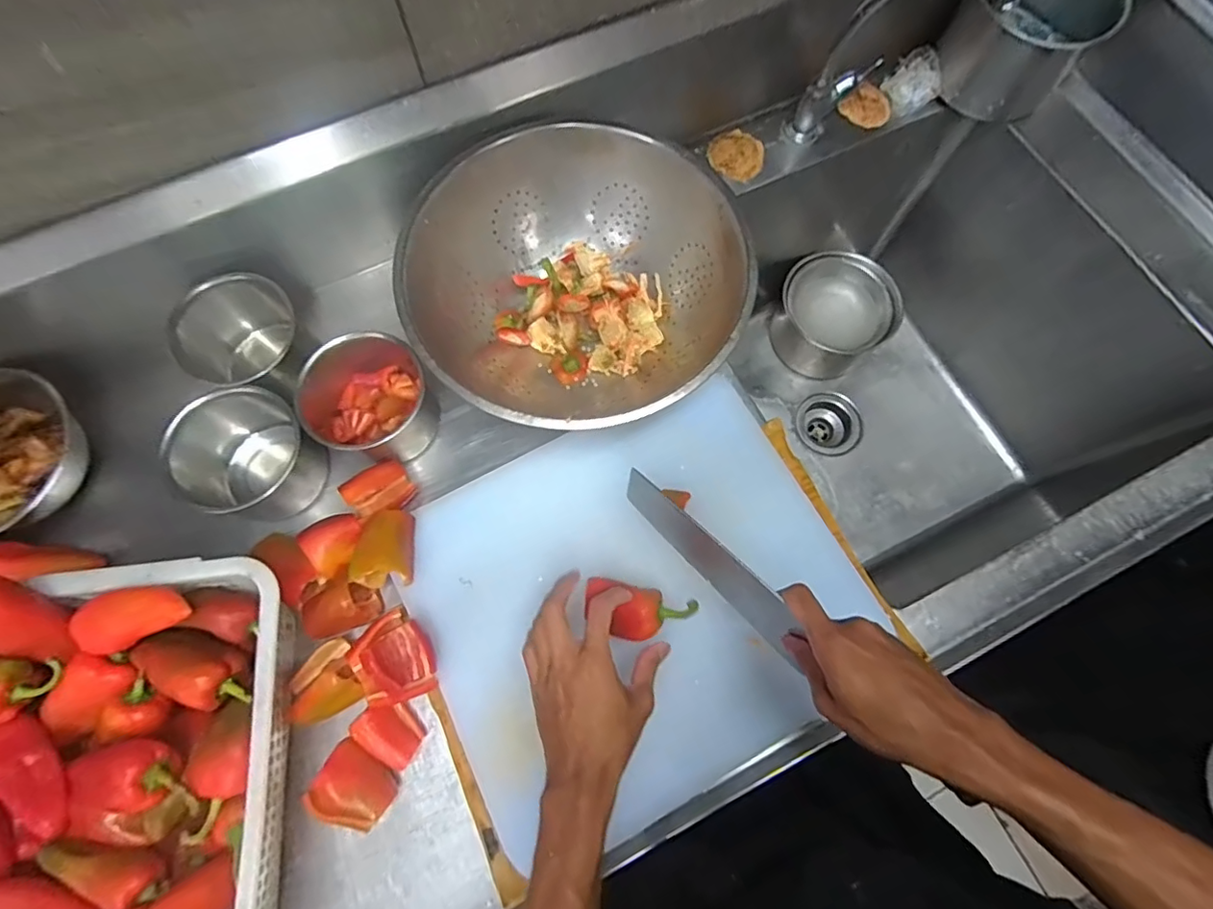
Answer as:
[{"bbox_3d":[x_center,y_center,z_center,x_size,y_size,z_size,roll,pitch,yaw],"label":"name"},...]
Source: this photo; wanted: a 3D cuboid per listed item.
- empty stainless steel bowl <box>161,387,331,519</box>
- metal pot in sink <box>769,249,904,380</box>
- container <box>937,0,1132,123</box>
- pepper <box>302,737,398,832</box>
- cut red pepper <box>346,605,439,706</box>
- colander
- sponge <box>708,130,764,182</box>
[{"bbox_3d":[-0.344,0.004,0.537,0.092,0.115,0.112,23,74,7],"label":"empty stainless steel bowl"},{"bbox_3d":[0.392,-0.244,0.963,0.173,0.120,0.184,0,73,0],"label":"metal pot in sink"},{"bbox_3d":[0.530,-0.535,0.694,0.158,0.116,0.155,35,76,10],"label":"container"},{"bbox_3d":[-0.215,0.284,0.472,0.059,0.049,0.056,22,74,7],"label":"pepper"},{"bbox_3d":[-0.191,0.178,0.482,0.068,0.036,0.076,-19,74,-6],"label":"cut red pepper"},{"bbox_3d":[-0.033,-0.170,0.565,0.313,0.121,0.306,0,73,0],"label":"colander"},{"bbox_3d":[0.170,-0.391,0.708,0.072,0.009,0.070,27,75,8],"label":"sponge"}]

